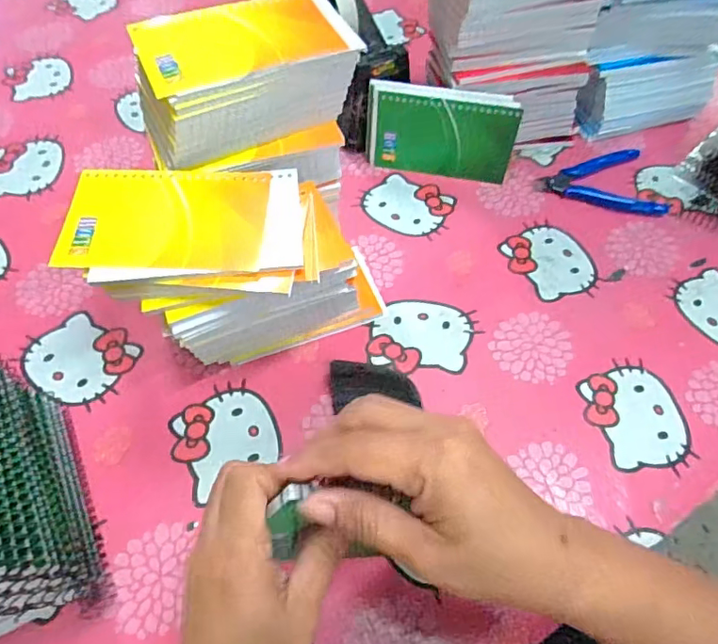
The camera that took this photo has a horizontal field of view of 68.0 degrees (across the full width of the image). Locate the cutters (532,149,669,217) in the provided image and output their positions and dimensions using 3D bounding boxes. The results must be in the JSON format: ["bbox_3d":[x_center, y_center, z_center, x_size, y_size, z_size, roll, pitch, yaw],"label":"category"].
[{"bbox_3d":[0.238,-0.136,0.531,0.116,0.010,0.082,-6,58,-5],"label":"cutters"}]

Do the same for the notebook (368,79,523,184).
[{"bbox_3d":[0.079,-0.180,0.513,0.136,0.083,0.022,11,58,5],"label":"notebook"}]

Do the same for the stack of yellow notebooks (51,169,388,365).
[{"bbox_3d":[-0.087,-0.041,0.399,0.204,0.120,0.113,-11,59,-9],"label":"stack of yellow notebooks"}]

